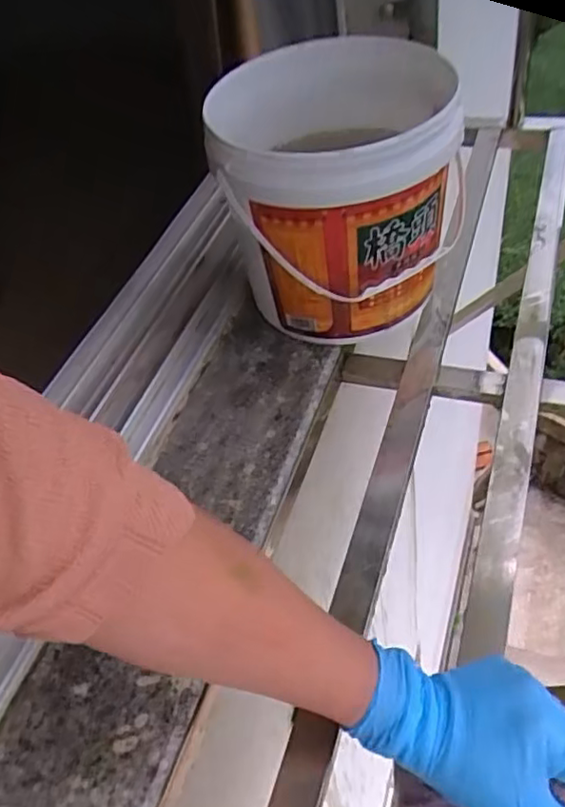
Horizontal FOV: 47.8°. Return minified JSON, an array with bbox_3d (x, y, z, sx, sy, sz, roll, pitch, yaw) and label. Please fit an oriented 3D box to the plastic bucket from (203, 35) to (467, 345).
[{"bbox_3d":[0.051,-0.185,0.584,0.201,0.215,0.205,-6,48,7],"label":"plastic bucket"}]

